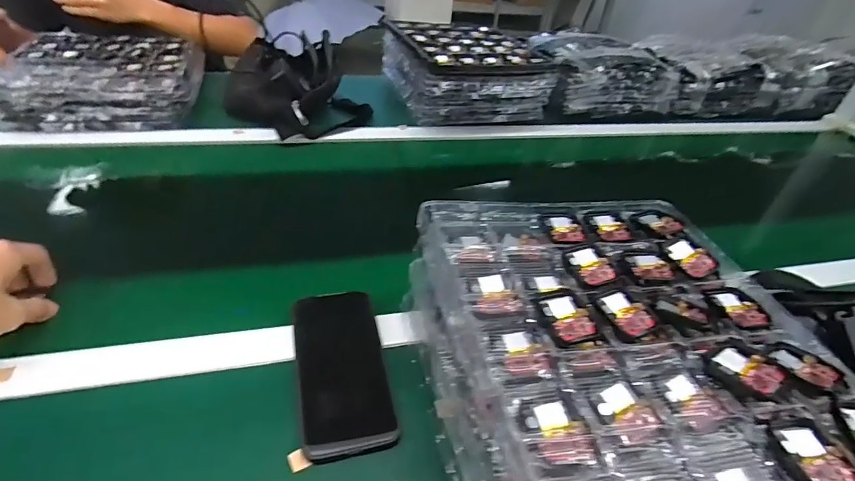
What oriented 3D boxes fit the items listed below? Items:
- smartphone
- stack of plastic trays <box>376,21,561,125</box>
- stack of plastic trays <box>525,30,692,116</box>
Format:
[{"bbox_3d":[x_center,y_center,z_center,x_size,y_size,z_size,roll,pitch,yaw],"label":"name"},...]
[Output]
[{"bbox_3d":[-0.076,0.109,0.391,0.075,0.015,0.148,-7,49,-14],"label":"smartphone"},{"bbox_3d":[0.077,-0.349,0.918,0.283,0.123,0.264,-9,41,-18],"label":"stack of plastic trays"},{"bbox_3d":[0.376,-0.383,1.004,0.313,0.109,0.232,-6,40,-15],"label":"stack of plastic trays"}]

